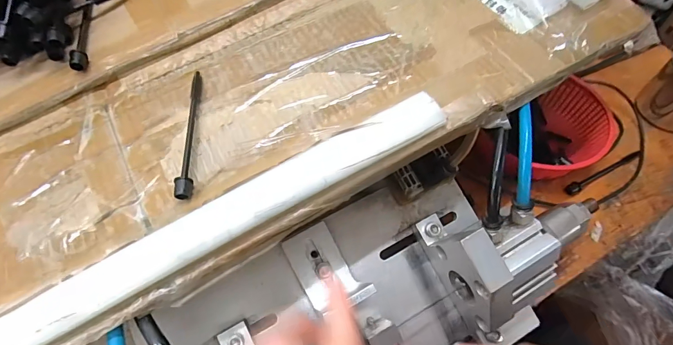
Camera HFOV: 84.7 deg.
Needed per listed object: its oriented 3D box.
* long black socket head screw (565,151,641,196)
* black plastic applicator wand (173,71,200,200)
[{"bbox_3d":[0.273,-0.002,0.373,0.098,0.011,0.010,-24,60,-11],"label":"long black socket head screw"},{"bbox_3d":[-0.098,-0.027,0.247,0.009,0.008,0.101,-8,58,-2],"label":"black plastic applicator wand"}]

